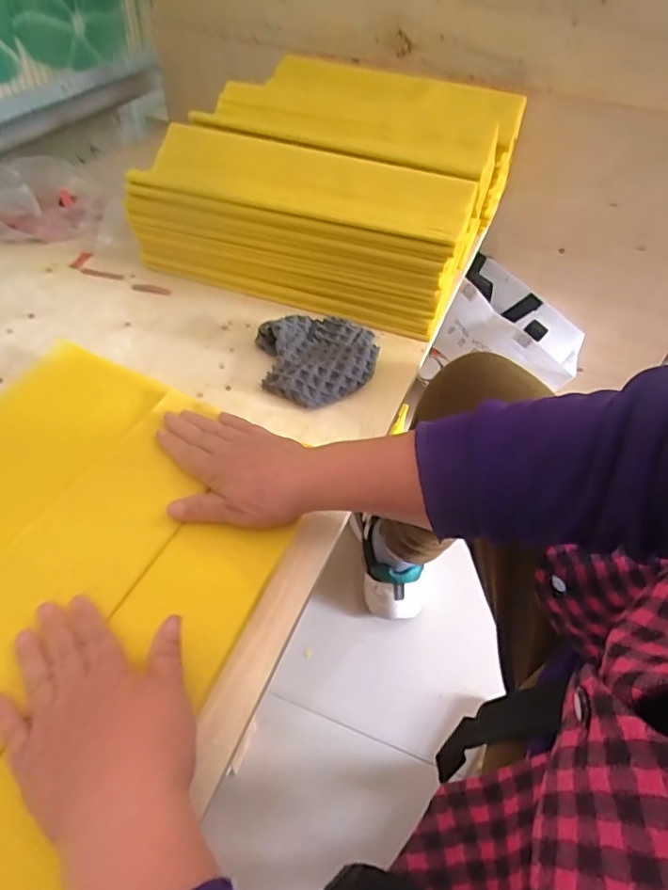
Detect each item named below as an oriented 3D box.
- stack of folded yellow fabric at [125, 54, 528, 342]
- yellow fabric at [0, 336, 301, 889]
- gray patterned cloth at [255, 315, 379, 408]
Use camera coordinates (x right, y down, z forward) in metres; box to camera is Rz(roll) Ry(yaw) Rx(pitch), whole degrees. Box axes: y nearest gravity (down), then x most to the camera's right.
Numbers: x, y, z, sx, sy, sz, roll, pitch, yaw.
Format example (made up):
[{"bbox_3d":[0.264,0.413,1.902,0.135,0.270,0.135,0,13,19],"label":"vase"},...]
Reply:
[{"bbox_3d":[0.015,-0.345,0.699,0.373,0.160,0.401,18,49,11],"label":"stack of folded yellow fabric"},{"bbox_3d":[-0.205,0.078,0.388,0.295,0.027,0.358,22,49,14],"label":"yellow fabric"},{"bbox_3d":[-0.016,-0.090,0.541,0.114,0.029,0.114,-3,48,-8],"label":"gray patterned cloth"}]

